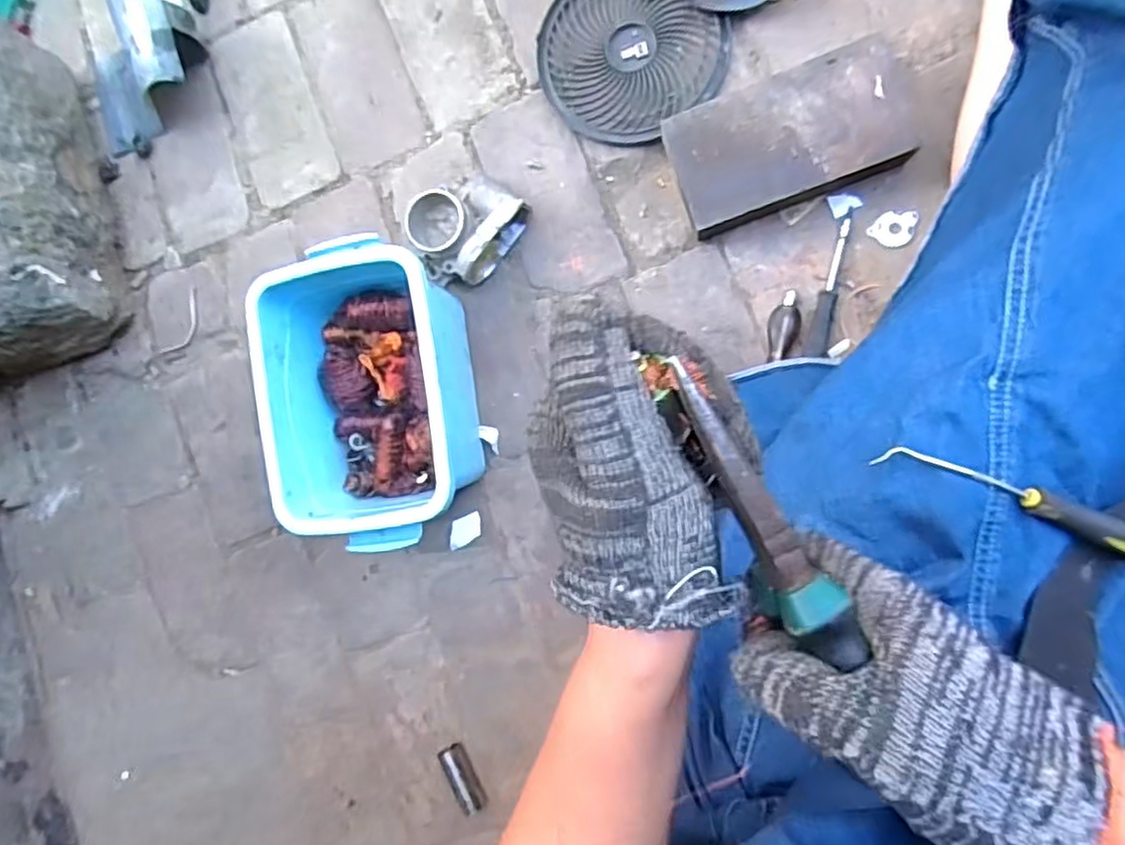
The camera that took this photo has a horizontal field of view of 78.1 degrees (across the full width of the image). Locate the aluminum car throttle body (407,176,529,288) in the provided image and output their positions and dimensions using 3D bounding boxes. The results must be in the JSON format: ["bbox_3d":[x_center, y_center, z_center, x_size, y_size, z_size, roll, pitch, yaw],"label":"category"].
[{"bbox_3d":[-0.111,-0.214,0.764,0.100,0.064,0.124,39,99,8],"label":"aluminum car throttle body"}]

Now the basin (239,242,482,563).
[{"bbox_3d":[-0.199,-0.026,0.720,0.188,0.123,0.304,-3,90,11],"label":"basin"}]

